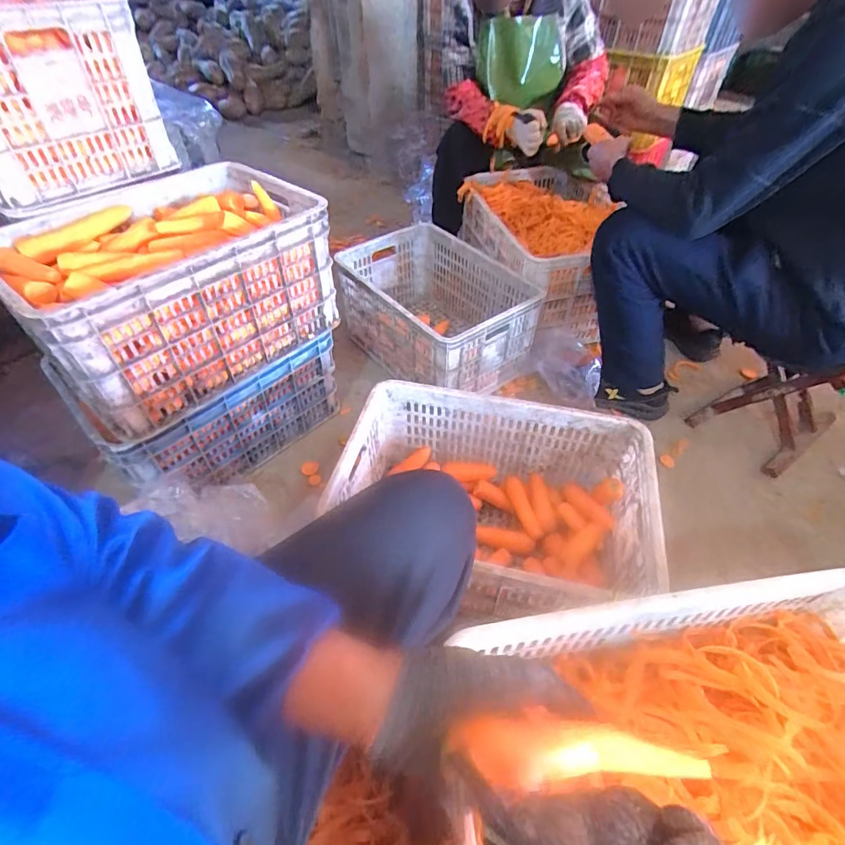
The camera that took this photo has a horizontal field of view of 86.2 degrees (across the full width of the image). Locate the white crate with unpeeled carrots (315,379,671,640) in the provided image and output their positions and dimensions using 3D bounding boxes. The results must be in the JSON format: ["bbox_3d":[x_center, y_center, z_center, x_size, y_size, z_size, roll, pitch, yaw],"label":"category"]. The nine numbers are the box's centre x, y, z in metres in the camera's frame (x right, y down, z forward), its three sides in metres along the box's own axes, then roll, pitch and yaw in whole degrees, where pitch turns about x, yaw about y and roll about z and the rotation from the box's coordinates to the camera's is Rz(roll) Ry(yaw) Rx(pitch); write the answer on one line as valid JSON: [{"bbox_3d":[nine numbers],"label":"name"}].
[{"bbox_3d":[0.122,0.165,0.851,0.521,0.258,0.353,9,49,9],"label":"white crate with unpeeled carrots"}]

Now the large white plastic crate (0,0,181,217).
[{"bbox_3d":[-0.836,-0.698,0.924,0.568,0.269,0.384,31,56,25],"label":"large white plastic crate"}]

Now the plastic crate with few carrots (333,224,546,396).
[{"bbox_3d":[0.030,-0.323,1.302,0.363,0.257,0.525,-33,56,-26],"label":"plastic crate with few carrots"}]

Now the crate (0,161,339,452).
[{"bbox_3d":[-0.487,-0.277,0.906,0.382,0.266,0.522,31,56,25],"label":"crate"}]

